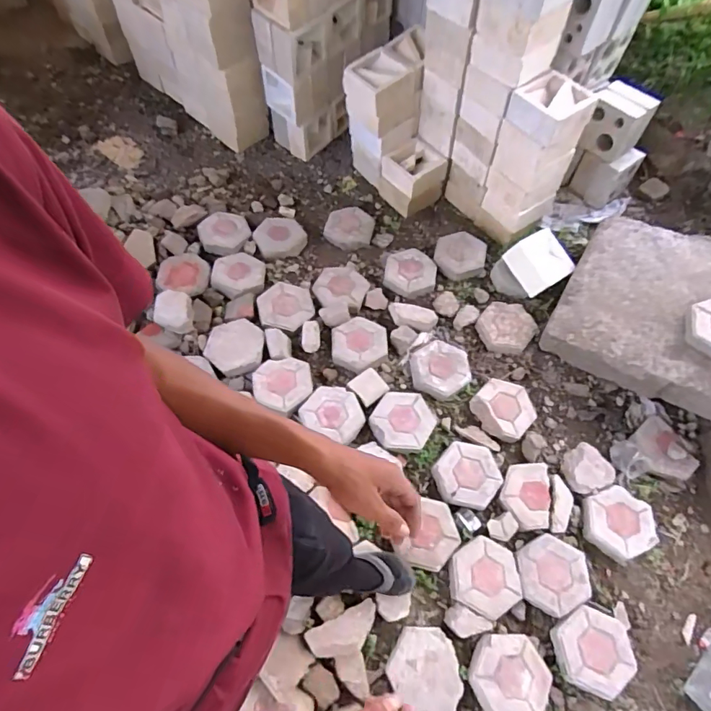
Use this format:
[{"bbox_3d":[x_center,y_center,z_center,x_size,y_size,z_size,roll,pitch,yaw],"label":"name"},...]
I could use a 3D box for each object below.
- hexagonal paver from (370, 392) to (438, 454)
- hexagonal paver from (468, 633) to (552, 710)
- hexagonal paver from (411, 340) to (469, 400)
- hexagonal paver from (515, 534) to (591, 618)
[{"bbox_3d":[0.160,0.221,1.594,0.203,0.049,0.219,31,65,13],"label":"hexagonal paver"},{"bbox_3d":[0.420,0.870,1.263,0.214,0.041,0.200,1,62,-2],"label":"hexagonal paver"},{"bbox_3d":[0.303,0.044,1.674,0.216,0.048,0.213,35,66,15],"label":"hexagonal paver"},{"bbox_3d":[0.598,0.658,1.409,0.215,0.042,0.218,3,62,-1],"label":"hexagonal paver"}]

